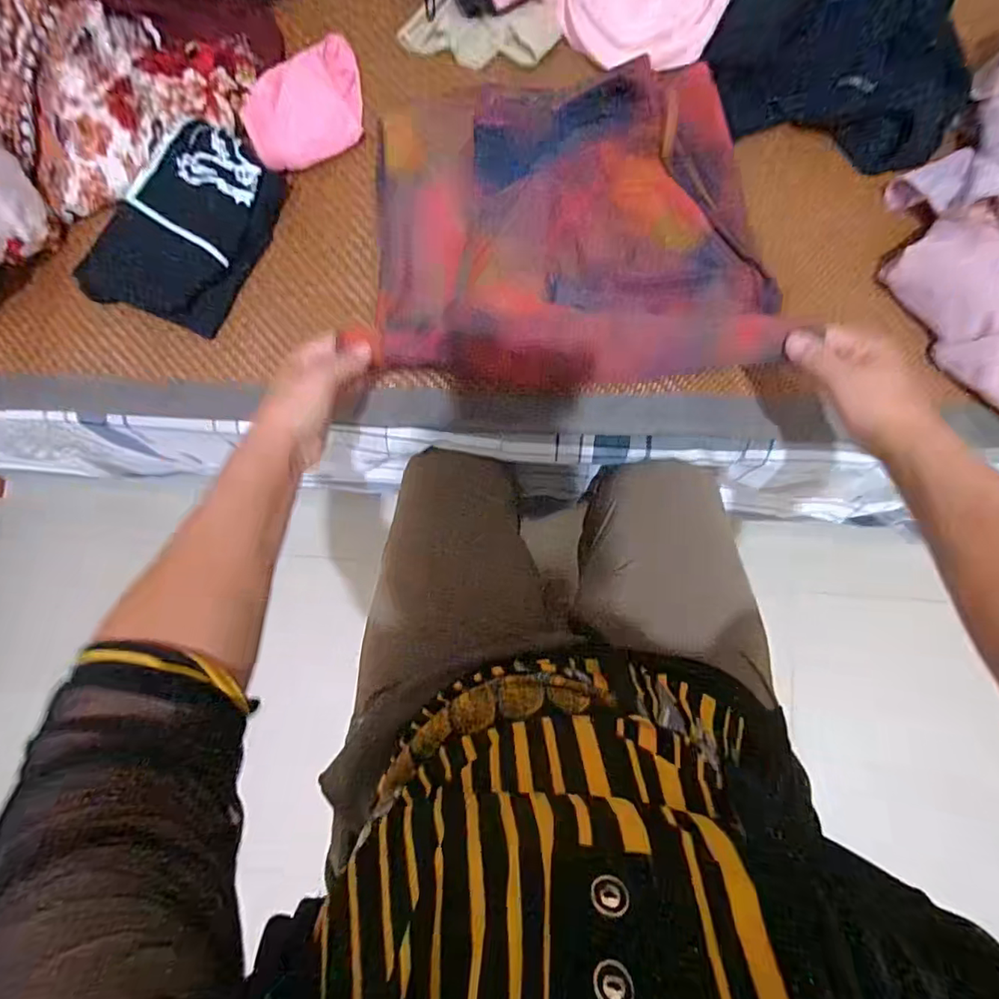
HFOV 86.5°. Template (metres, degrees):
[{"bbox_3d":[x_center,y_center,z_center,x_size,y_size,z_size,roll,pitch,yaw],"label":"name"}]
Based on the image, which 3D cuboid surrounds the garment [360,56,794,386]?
[{"bbox_3d":[0.069,-0.271,0.521,0.406,0.101,0.341,4,84,3],"label":"garment"}]

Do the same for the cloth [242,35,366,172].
[{"bbox_3d":[-0.219,-0.447,0.598,0.136,0.018,0.135,-21,83,1],"label":"cloth"}]

